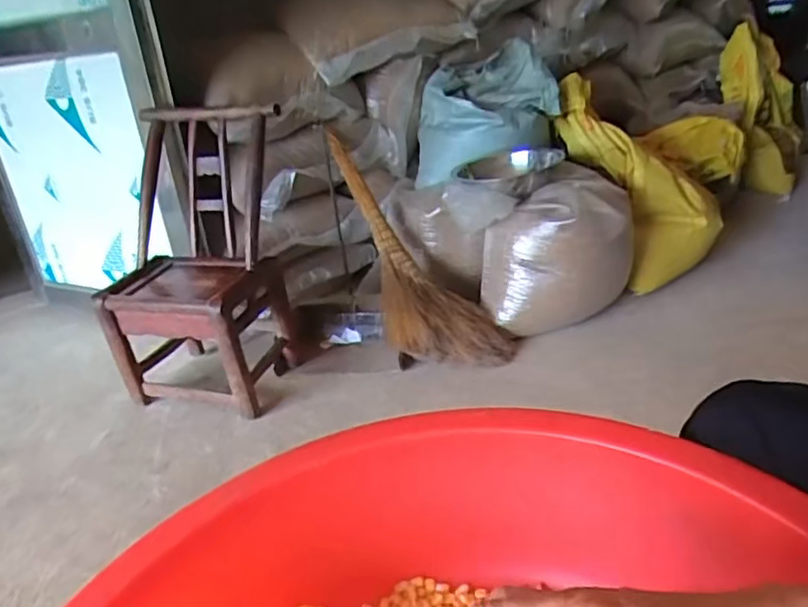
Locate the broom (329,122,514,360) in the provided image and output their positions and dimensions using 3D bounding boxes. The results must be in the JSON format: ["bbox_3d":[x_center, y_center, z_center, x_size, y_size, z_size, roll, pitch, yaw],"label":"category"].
[{"bbox_3d":[-0.016,-0.134,1.587,0.264,0.102,0.759,-23,69,-29],"label":"broom"}]

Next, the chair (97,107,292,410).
[{"bbox_3d":[-0.475,-0.100,1.401,0.415,0.618,0.319,2,27,19],"label":"chair"}]

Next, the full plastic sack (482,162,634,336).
[{"bbox_3d":[0.393,-0.137,1.585,0.361,0.358,0.321,2,25,18],"label":"full plastic sack"}]

